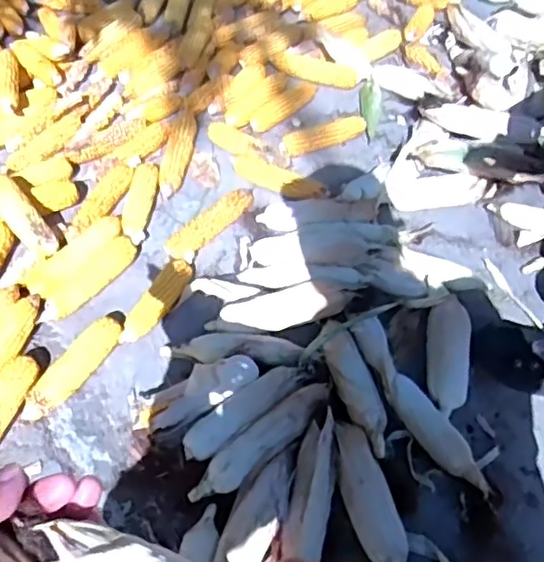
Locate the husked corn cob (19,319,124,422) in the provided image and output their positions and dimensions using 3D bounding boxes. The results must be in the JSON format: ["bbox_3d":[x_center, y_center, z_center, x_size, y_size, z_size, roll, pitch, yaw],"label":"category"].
[{"bbox_3d":[-0.304,0.131,0.965,0.053,0.048,0.201,29,57,15],"label":"husked corn cob"}]

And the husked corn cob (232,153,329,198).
[{"bbox_3d":[0.013,-0.200,1.239,0.208,0.054,0.061,29,57,15],"label":"husked corn cob"}]

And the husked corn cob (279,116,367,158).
[{"bbox_3d":[0.107,-0.304,1.326,0.217,0.040,0.059,-21,59,-19],"label":"husked corn cob"}]

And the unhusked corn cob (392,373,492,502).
[{"bbox_3d":[0.244,0.229,0.918,0.057,0.048,0.203,-28,58,-21],"label":"unhusked corn cob"}]

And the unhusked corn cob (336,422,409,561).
[{"bbox_3d":[0.132,0.299,0.849,0.062,0.057,0.210,-13,54,-11],"label":"unhusked corn cob"}]

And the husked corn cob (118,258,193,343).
[{"bbox_3d":[-0.192,0.036,1.049,0.047,0.036,0.174,26,56,12],"label":"husked corn cob"}]

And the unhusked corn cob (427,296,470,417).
[{"bbox_3d":[0.284,0.117,1.001,0.068,0.050,0.204,7,53,4],"label":"unhusked corn cob"}]

